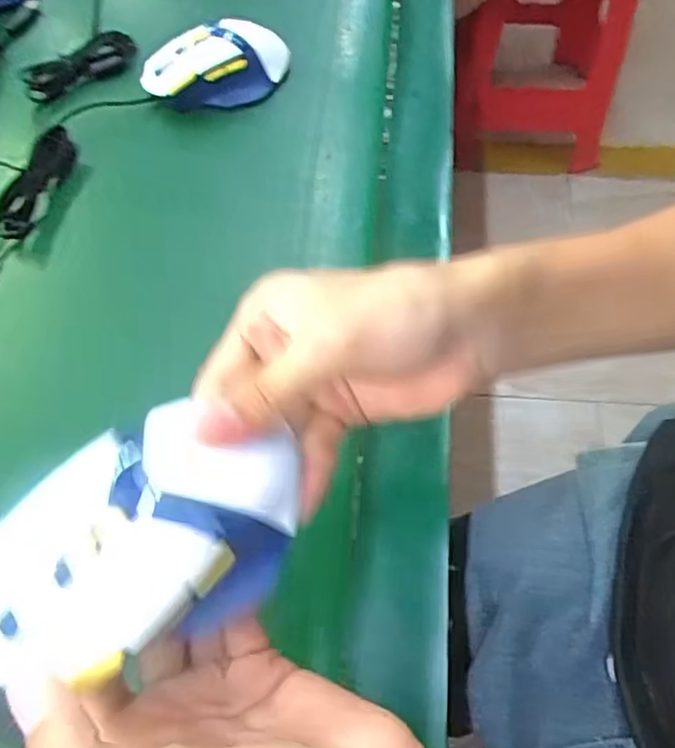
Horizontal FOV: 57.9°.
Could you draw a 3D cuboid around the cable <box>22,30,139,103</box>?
[{"bbox_3d":[-0.219,-0.263,0.525,0.099,0.019,0.037,-33,62,-16],"label":"cable"}]

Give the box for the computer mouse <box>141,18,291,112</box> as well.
[{"bbox_3d":[-0.099,-0.251,0.498,0.120,0.041,0.054,-5,61,-4],"label":"computer mouse"}]

